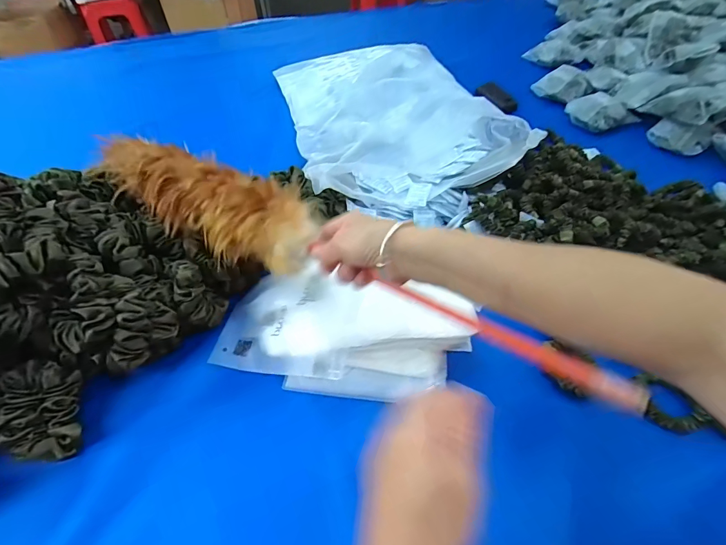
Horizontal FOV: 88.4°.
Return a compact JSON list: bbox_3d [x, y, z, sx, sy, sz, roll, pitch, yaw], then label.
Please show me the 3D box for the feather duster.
[{"bbox_3d":[-0.116,-0.057,0.416,0.735,0.071,0.083,25,56,28],"label":"feather duster"}]

